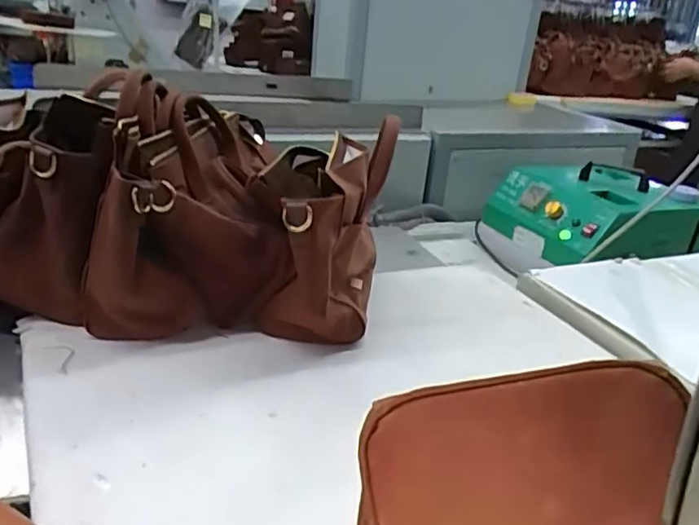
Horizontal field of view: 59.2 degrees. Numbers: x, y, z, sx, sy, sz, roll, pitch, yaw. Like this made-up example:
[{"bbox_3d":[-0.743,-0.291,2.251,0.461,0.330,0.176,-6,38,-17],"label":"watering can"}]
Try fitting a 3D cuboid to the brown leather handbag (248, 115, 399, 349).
[{"bbox_3d":[-0.029,-0.047,0.715,0.126,0.188,0.287,5,24,-1],"label":"brown leather handbag"}]

